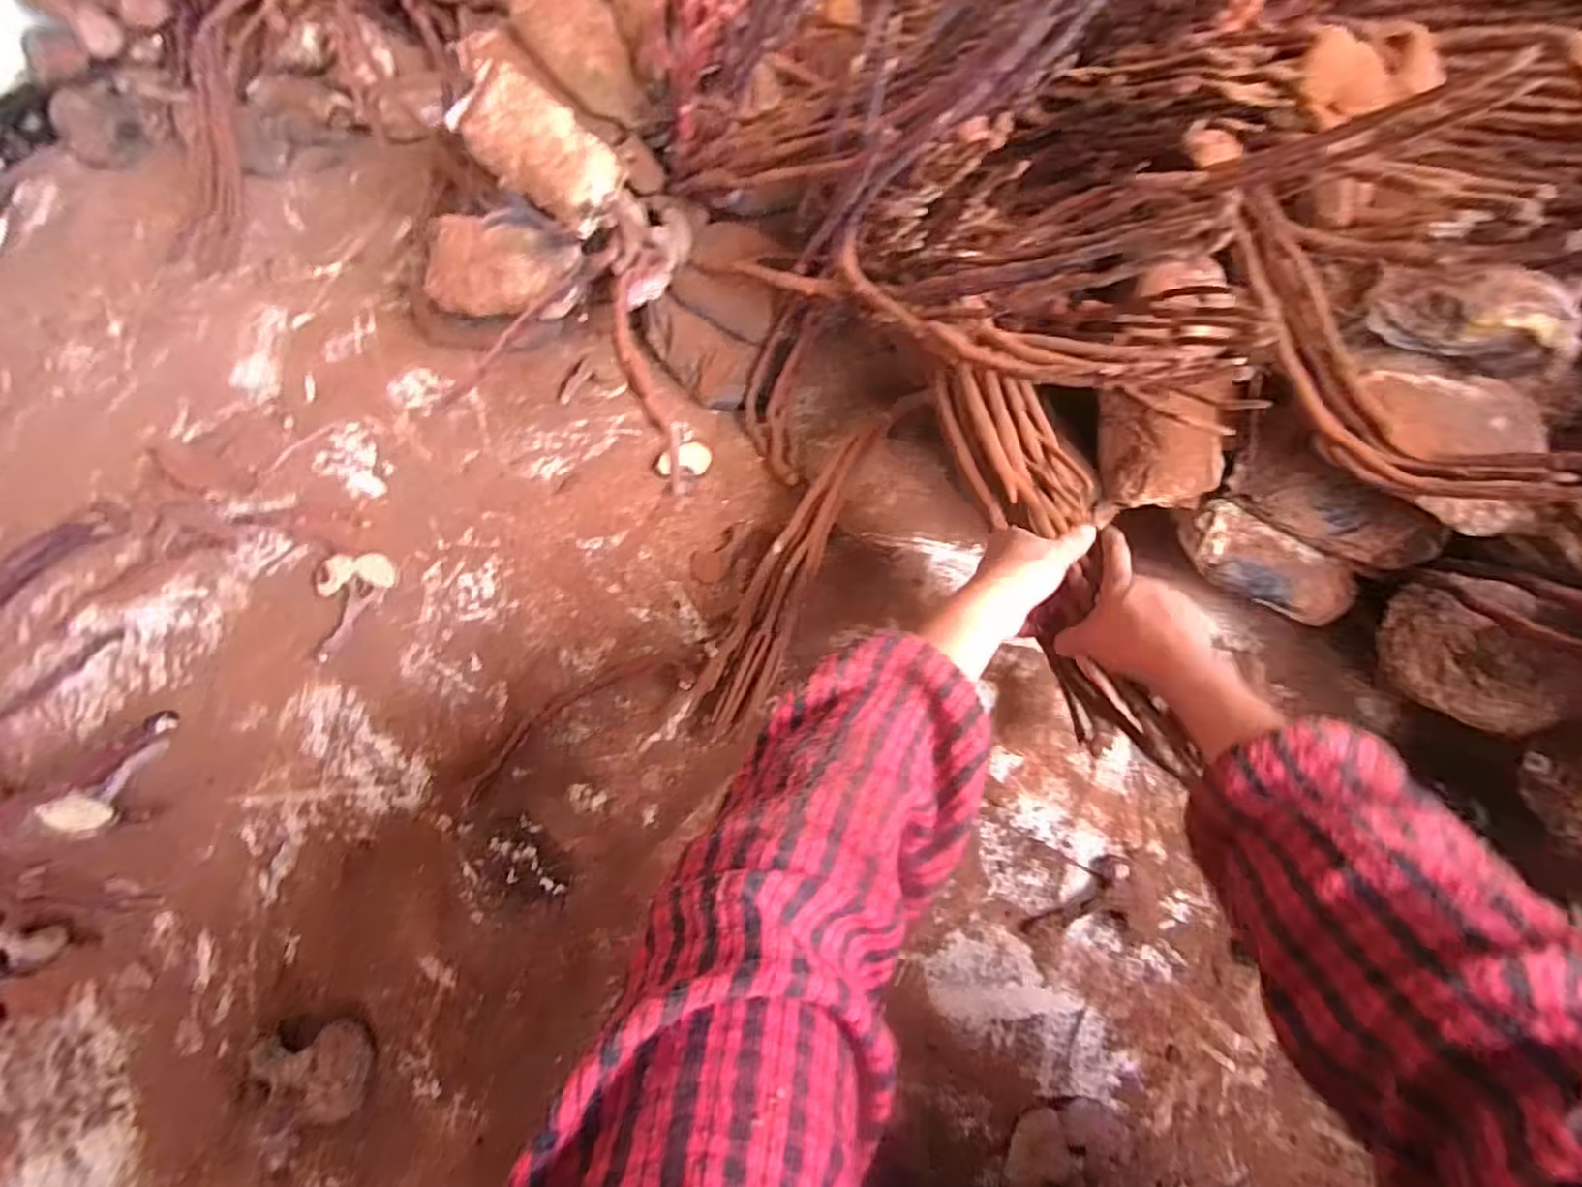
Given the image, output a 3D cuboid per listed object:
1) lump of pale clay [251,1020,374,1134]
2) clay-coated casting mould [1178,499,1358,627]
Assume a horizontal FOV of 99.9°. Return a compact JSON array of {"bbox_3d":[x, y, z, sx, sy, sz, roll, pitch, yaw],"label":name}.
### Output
[{"bbox_3d":[-0.415,0.413,0.567,0.105,0.024,0.071,-15,63,-2],"label":"lump of pale clay"},{"bbox_3d":[0.469,-0.024,0.650,0.180,0.050,0.070,28,67,0],"label":"clay-coated casting mould"}]

